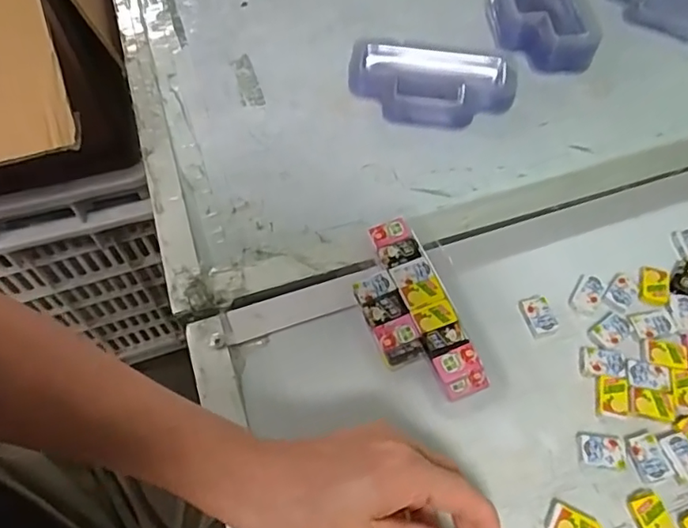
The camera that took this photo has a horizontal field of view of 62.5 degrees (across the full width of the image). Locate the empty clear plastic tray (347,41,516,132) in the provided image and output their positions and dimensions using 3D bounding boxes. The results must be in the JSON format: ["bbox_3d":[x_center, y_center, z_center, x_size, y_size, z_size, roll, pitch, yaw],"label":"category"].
[{"bbox_3d":[0.075,-0.153,0.483,0.137,0.029,0.074,2,59,3],"label":"empty clear plastic tray"}]

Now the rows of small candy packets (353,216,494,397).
[{"bbox_3d":[0.041,0.033,0.368,0.054,0.033,0.121,-19,60,-10],"label":"rows of small candy packets"}]

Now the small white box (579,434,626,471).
[{"bbox_3d":[0.152,0.110,0.333,0.024,0.008,0.019,5,59,4],"label":"small white box"}]

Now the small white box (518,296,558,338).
[{"bbox_3d":[0.130,0.034,0.376,0.020,0.008,0.027,-15,59,-8],"label":"small white box"}]

